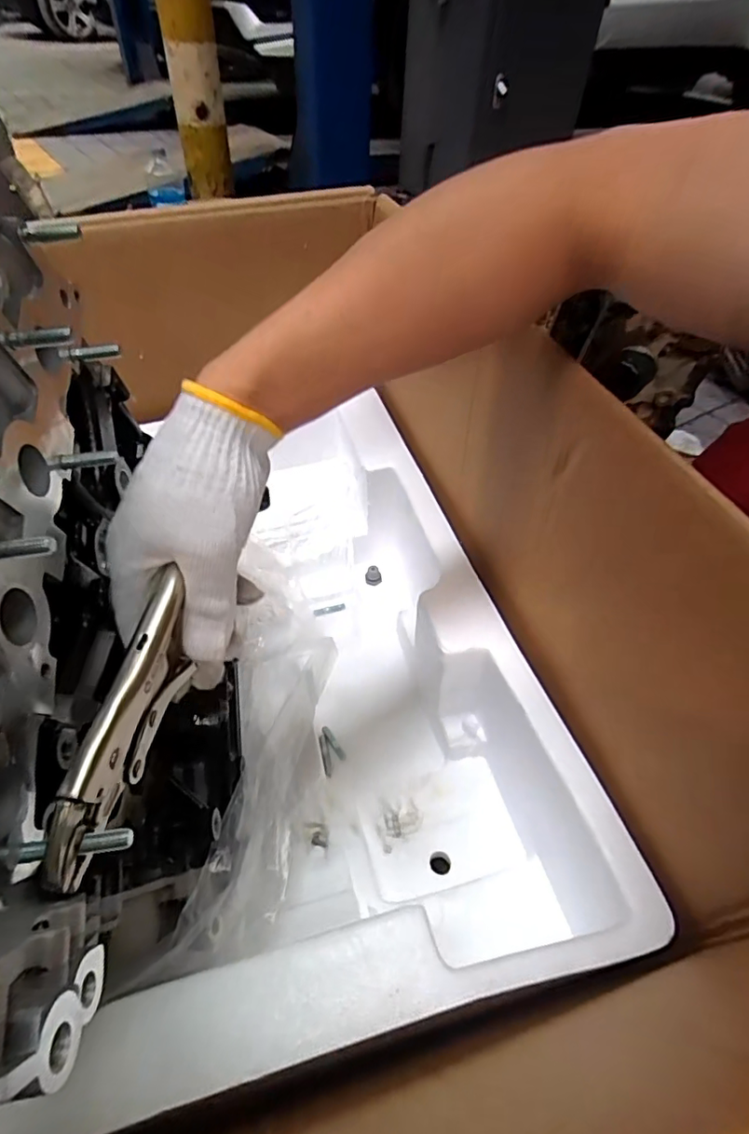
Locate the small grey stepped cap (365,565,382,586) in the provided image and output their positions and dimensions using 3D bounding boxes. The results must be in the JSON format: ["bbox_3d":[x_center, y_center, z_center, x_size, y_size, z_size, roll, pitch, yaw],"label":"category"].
[{"bbox_3d":[-0.001,0.011,0.742,0.023,0.023,0.020,3,48,0],"label":"small grey stepped cap"}]

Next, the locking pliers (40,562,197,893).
[{"bbox_3d":[-0.118,0.072,0.258,0.018,0.053,0.145,7,54,3],"label":"locking pliers"}]

